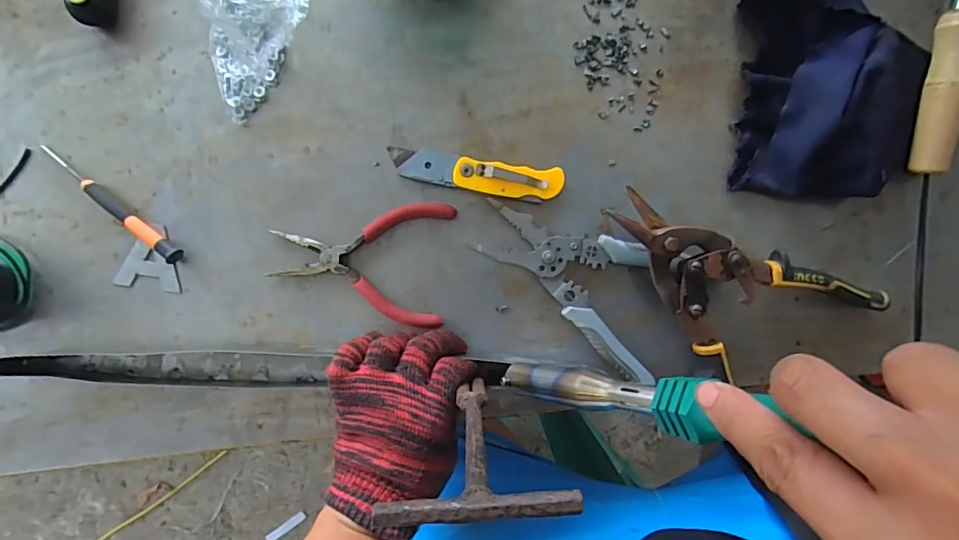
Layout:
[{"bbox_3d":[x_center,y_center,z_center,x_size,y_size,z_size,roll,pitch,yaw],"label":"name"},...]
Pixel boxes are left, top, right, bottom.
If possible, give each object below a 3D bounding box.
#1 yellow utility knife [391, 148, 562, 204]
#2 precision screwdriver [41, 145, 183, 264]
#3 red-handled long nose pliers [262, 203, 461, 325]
[{"bbox_3d":[-0.003,-0.079,0.406,0.142,0.015,0.029,9,88,-1],"label":"yellow utility knife"},{"bbox_3d":[-0.301,-0.053,0.396,0.139,0.012,0.013,38,88,0],"label":"precision screwdriver"},{"bbox_3d":[-0.097,-0.011,0.404,0.141,0.011,0.101,7,88,-1],"label":"red-handled long nose pliers"}]

